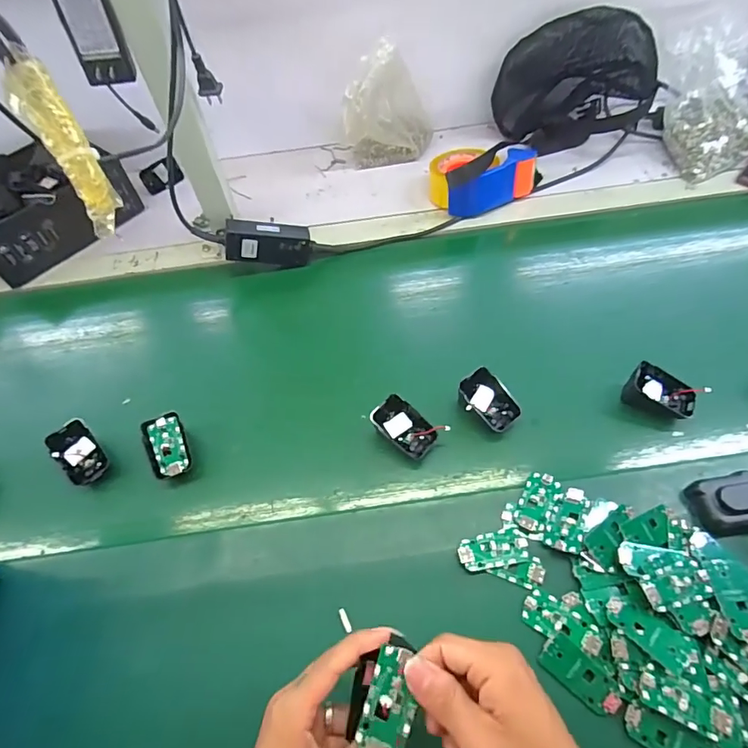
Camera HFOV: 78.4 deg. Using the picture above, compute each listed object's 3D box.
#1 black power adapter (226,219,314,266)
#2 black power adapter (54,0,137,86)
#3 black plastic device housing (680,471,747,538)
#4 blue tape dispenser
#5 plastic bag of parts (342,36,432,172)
[{"bbox_3d":[-0.147,-0.183,0.648,0.116,0.054,0.037,0,53,-19],"label":"black power adapter"},{"bbox_3d":[-0.272,-0.332,0.448,0.049,0.080,0.024,-28,57,-14],"label":"black power adapter"},{"bbox_3d":[0.362,0.116,0.431,0.113,0.021,0.052,-9,55,-1],"label":"black plastic device housing"},{"bbox_3d":[0.170,-0.309,0.709,0.163,0.073,0.112,-14,55,-5],"label":"blue tape dispenser"},{"bbox_3d":[0.022,-0.430,0.753,0.137,0.164,0.088,0,55,5],"label":"plastic bag of parts"}]

